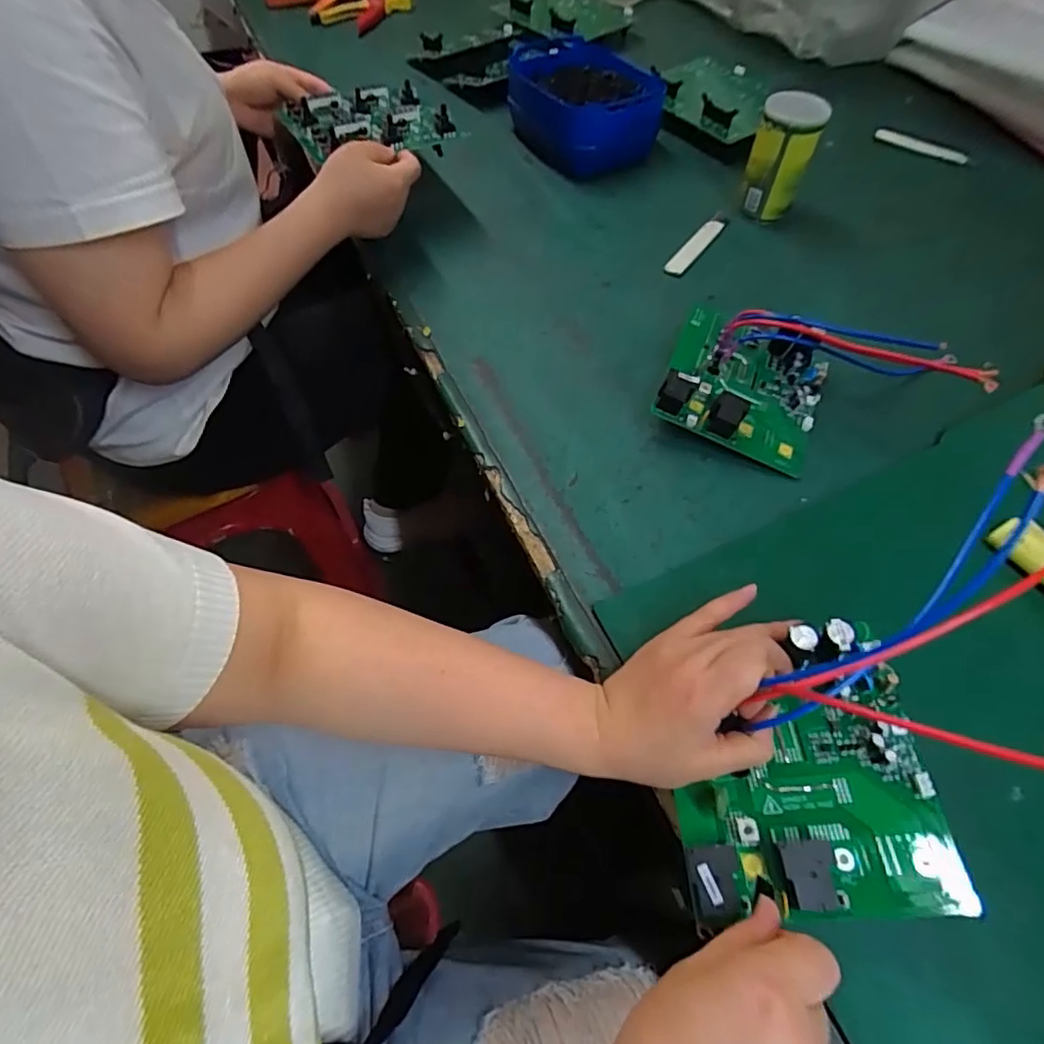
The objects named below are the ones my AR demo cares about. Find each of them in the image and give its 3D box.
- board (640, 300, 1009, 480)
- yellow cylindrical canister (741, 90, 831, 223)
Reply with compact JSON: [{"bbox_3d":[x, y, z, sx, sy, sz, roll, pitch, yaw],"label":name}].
[{"bbox_3d":[0.255,-0.130,0.497,0.252,0.088,0.160,14,60,9],"label":"board"},{"bbox_3d":[0.291,-0.410,0.649,0.065,0.109,0.055,21,61,13],"label":"yellow cylindrical canister"}]

